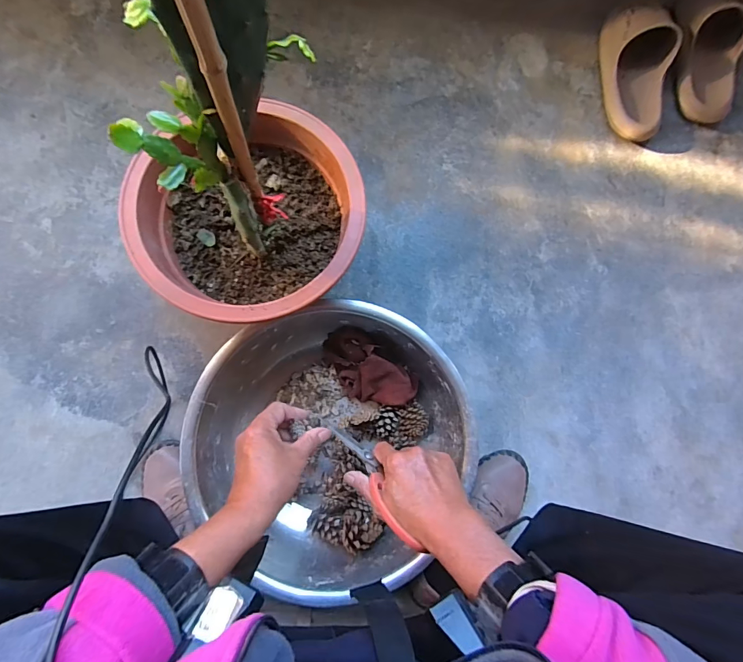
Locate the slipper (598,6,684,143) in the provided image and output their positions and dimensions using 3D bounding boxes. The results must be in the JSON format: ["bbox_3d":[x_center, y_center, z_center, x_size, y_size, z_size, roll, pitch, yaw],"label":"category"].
[{"bbox_3d":[0.475,-0.463,0.709,0.107,0.077,0.231,6,81,-2],"label":"slipper"}]

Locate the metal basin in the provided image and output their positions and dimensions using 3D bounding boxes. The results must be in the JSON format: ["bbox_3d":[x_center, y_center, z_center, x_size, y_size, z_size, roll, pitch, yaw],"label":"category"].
[{"bbox_3d":[-0.049,0.155,0.583,0.371,0.141,0.358,1,81,-4],"label":"metal basin"}]

